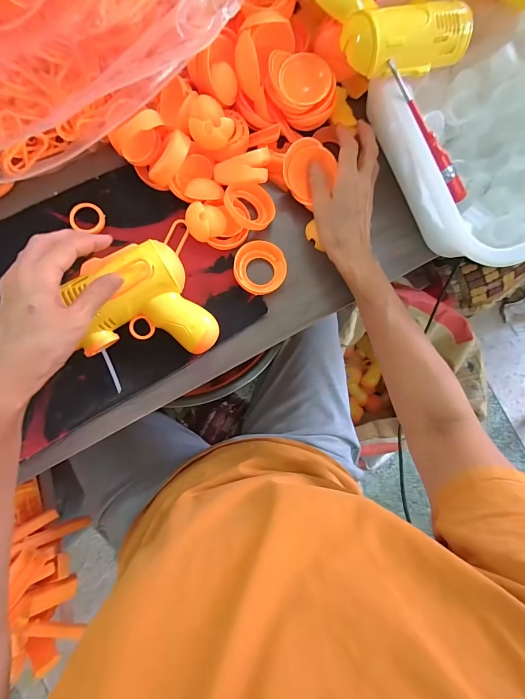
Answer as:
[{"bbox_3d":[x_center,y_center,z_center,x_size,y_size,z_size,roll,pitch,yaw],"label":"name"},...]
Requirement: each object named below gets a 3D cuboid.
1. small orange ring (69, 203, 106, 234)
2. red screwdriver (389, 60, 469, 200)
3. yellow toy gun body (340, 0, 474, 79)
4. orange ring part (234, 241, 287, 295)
[{"bbox_3d":[-0.188,-0.143,0.357,0.034,0.006,0.029,11,83,-6],"label":"small orange ring"},{"bbox_3d":[0.168,-0.213,0.332,0.153,0.013,0.016,45,80,-22],"label":"red screwdriver"},{"bbox_3d":[0.140,-0.290,0.311,0.125,0.040,0.051,-13,86,-8],"label":"yellow toy gun body"},{"bbox_3d":[-0.002,-0.090,0.366,0.057,0.012,0.056,1,84,-7],"label":"orange ring part"}]

